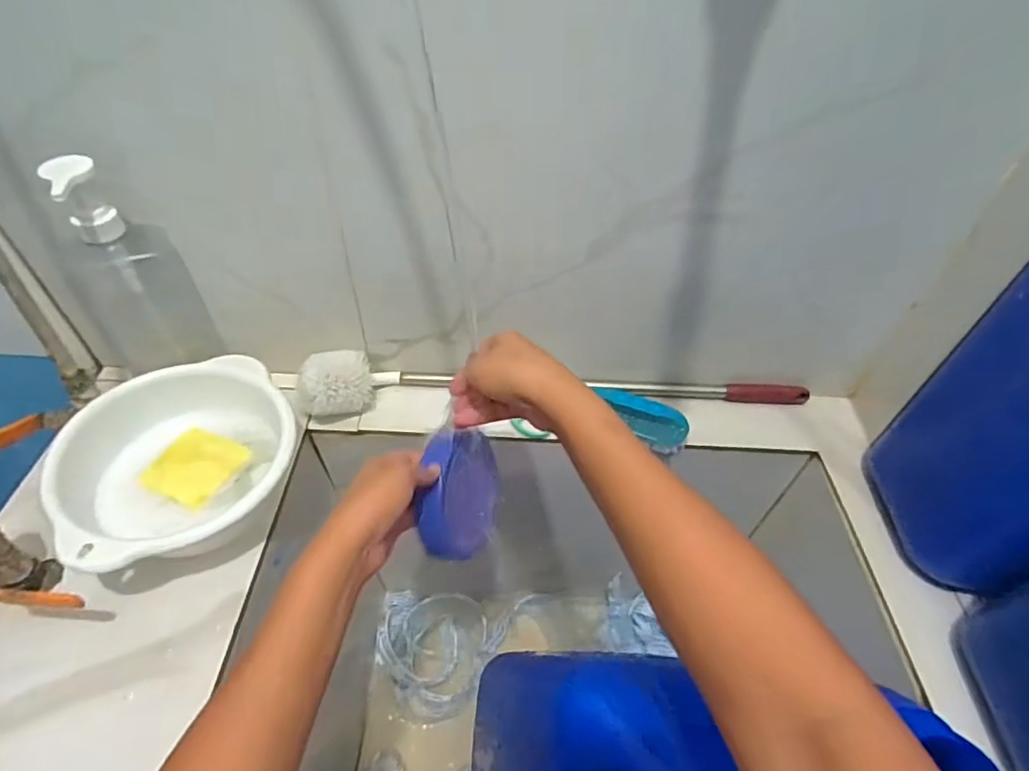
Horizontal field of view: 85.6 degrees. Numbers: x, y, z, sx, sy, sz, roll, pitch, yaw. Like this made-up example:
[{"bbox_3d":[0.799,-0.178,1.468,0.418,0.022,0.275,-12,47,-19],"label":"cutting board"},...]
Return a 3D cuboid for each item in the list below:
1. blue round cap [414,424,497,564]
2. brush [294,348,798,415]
[{"bbox_3d":[-0.051,0.098,0.509,0.028,0.106,0.114,6,88,29],"label":"blue round cap"},{"bbox_3d":[0.054,-0.011,0.649,0.589,0.068,0.075,-3,47,-5],"label":"brush"}]

